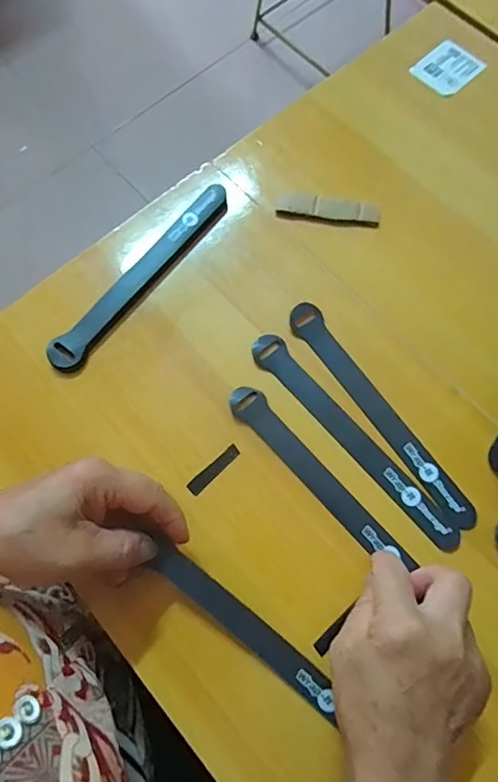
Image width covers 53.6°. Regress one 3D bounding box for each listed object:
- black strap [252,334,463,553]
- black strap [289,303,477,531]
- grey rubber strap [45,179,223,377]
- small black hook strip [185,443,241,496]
[{"bbox_3d":[0.073,0.035,0.359,0.025,0.007,0.198,-38,76,-11],"label":"black strap"},{"bbox_3d":[0.094,0.015,0.363,0.023,0.007,0.196,-33,74,-8],"label":"black strap"},{"bbox_3d":[-0.082,-0.092,0.392,0.025,0.008,0.195,38,76,11],"label":"grey rubber strap"},{"bbox_3d":[-0.025,0.056,0.352,0.044,0.004,0.010,-43,77,-12],"label":"small black hook strip"}]

